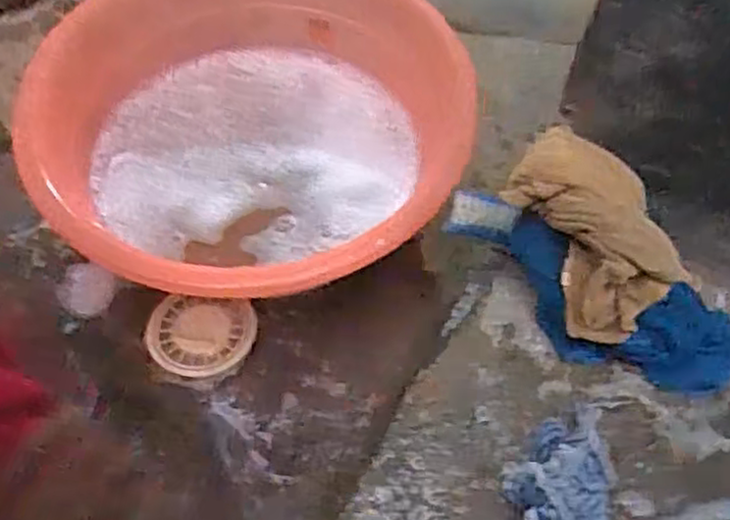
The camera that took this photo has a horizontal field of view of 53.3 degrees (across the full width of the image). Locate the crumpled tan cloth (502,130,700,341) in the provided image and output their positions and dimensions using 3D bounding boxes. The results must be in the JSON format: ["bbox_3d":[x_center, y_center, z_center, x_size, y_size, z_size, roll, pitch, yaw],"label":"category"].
[{"bbox_3d":[0.162,-0.025,0.548,0.068,0.086,0.157,-20,57,-16],"label":"crumpled tan cloth"}]

